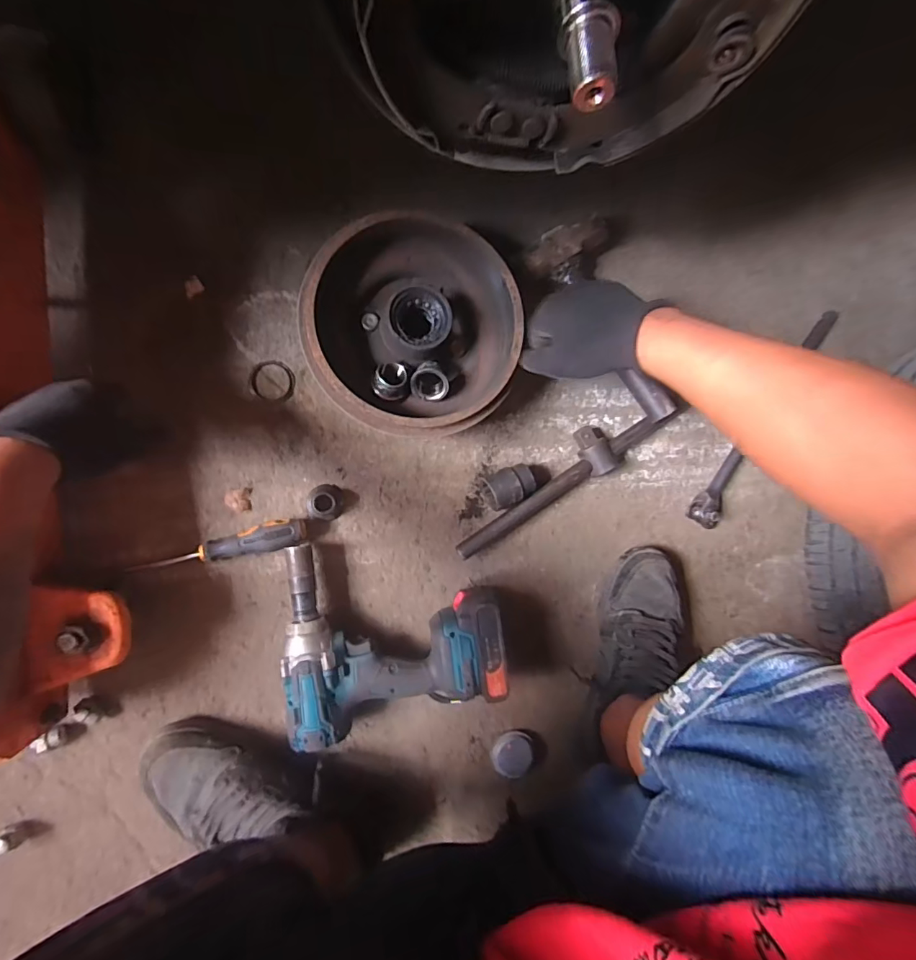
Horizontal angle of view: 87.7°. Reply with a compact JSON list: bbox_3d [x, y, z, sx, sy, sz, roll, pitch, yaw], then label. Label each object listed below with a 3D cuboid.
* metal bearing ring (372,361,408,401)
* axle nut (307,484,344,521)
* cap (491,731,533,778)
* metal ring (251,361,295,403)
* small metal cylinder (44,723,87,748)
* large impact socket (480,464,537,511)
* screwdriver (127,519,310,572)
[{"bbox_3d":[-0.071,-0.105,0.503,0.035,0.021,0.039,3,88,-11],"label":"metal bearing ring"},{"bbox_3d":[-0.151,0.025,0.538,0.040,0.022,0.039,0,87,-9],"label":"axle nut"},{"bbox_3d":[0.065,0.327,0.566,0.049,0.017,0.048,0,87,-9],"label":"cap"},{"bbox_3d":[-0.211,-0.113,0.545,0.049,0.004,0.047,3,87,-9],"label":"metal ring"},{"bbox_3d":[-0.401,0.259,0.486,0.028,0.018,0.024,-20,91,-10],"label":"small metal cylinder"},{"bbox_3d":[0.059,0.007,0.567,0.057,0.042,0.043,-26,92,-10],"label":"large impact socket"},{"bbox_3d":[-0.249,0.073,0.508,0.171,0.035,0.030,-14,90,-10],"label":"screwdriver"}]

